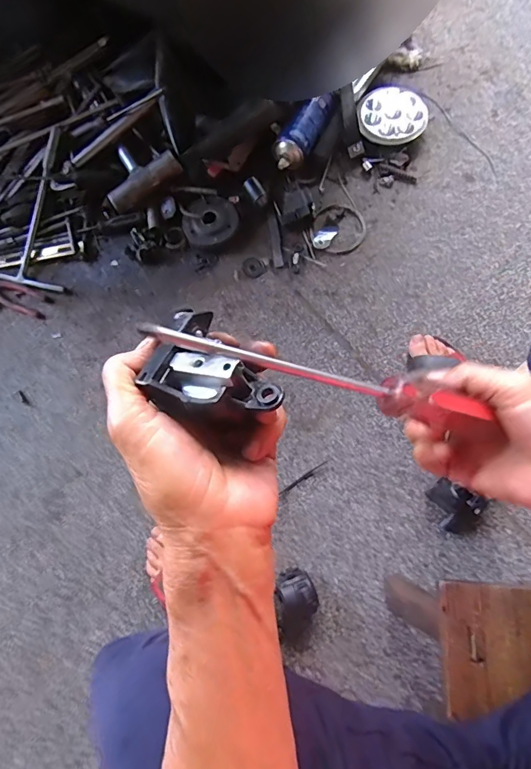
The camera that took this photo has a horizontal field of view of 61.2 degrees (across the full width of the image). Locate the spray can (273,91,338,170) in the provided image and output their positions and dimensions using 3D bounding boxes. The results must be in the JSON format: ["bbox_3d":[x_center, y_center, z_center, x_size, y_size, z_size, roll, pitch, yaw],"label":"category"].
[{"bbox_3d":[0.075,-0.479,0.847,0.062,0.053,0.171,32,78,12],"label":"spray can"}]

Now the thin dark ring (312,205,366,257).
[{"bbox_3d":[0.139,-0.292,0.839,0.098,0.012,0.102,0,73,1],"label":"thin dark ring"}]

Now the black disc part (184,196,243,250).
[{"bbox_3d":[-0.101,-0.305,0.836,0.104,0.020,0.098,-33,75,-6],"label":"black disc part"}]

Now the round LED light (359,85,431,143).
[{"bbox_3d":[0.245,-0.521,0.872,0.132,0.030,0.119,0,74,4],"label":"round LED light"}]

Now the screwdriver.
[{"bbox_3d":[0.047,0.001,0.251,0.227,0.025,0.024,15,72,-22],"label":"screwdriver"}]

